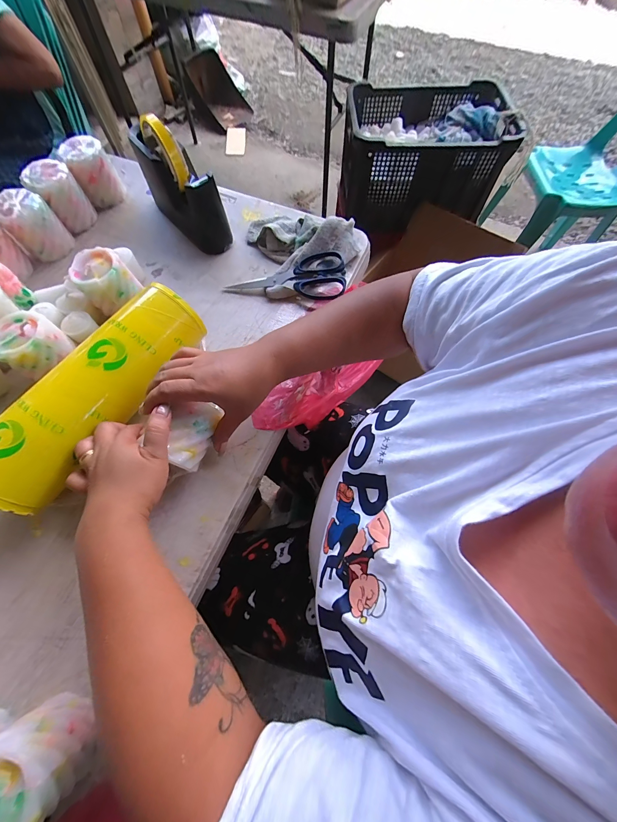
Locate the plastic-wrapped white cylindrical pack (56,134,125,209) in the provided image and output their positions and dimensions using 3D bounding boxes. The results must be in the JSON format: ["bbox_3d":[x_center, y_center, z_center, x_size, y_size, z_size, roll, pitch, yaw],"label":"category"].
[{"bbox_3d":[-0.365,-0.405,0.505,0.067,0.078,0.055,-29,71,-12],"label":"plastic-wrapped white cylindrical pack"}]

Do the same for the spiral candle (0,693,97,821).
[{"bbox_3d":[-0.209,0.269,0.217,0.063,0.061,0.070,37,71,13],"label":"spiral candle"}]

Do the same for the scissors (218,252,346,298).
[{"bbox_3d":[-0.034,-0.209,0.454,0.180,0.029,0.080,9,68,2],"label":"scissors"}]

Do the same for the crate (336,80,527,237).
[{"bbox_3d":[0.395,-0.899,1.040,0.485,0.253,0.377,-5,68,-3],"label":"crate"}]

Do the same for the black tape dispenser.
[{"bbox_3d":[-0.200,-0.345,0.458,0.051,0.129,0.174,-41,74,-16],"label":"black tape dispenser"}]

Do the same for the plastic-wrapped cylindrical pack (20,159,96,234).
[{"bbox_3d":[-0.397,-0.345,0.479,0.065,0.076,0.065,-34,72,-14],"label":"plastic-wrapped cylindrical pack"}]

